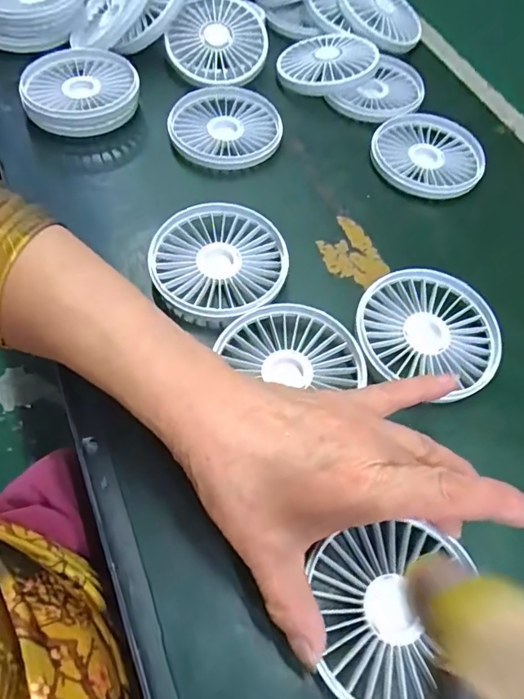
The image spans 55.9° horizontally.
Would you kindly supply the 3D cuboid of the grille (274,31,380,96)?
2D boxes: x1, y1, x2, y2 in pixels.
[{"bbox_3d":[0.058,-0.261,0.445,0.086,0.015,0.086,-4,57,9],"label":"grille"}]

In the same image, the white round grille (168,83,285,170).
[{"bbox_3d":[-0.029,-0.181,0.407,0.088,0.019,0.090,2,60,-4],"label":"white round grille"}]

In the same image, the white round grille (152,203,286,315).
[{"bbox_3d":[-0.028,-0.058,0.330,0.086,0.020,0.089,2,60,-4],"label":"white round grille"}]

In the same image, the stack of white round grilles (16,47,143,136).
[{"bbox_3d":[-0.152,-0.212,0.405,0.088,0.024,0.086,16,60,4],"label":"stack of white round grilles"}]

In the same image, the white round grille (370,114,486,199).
[{"bbox_3d":[0.136,-0.159,0.406,0.089,0.015,0.086,2,60,-4],"label":"white round grille"}]

